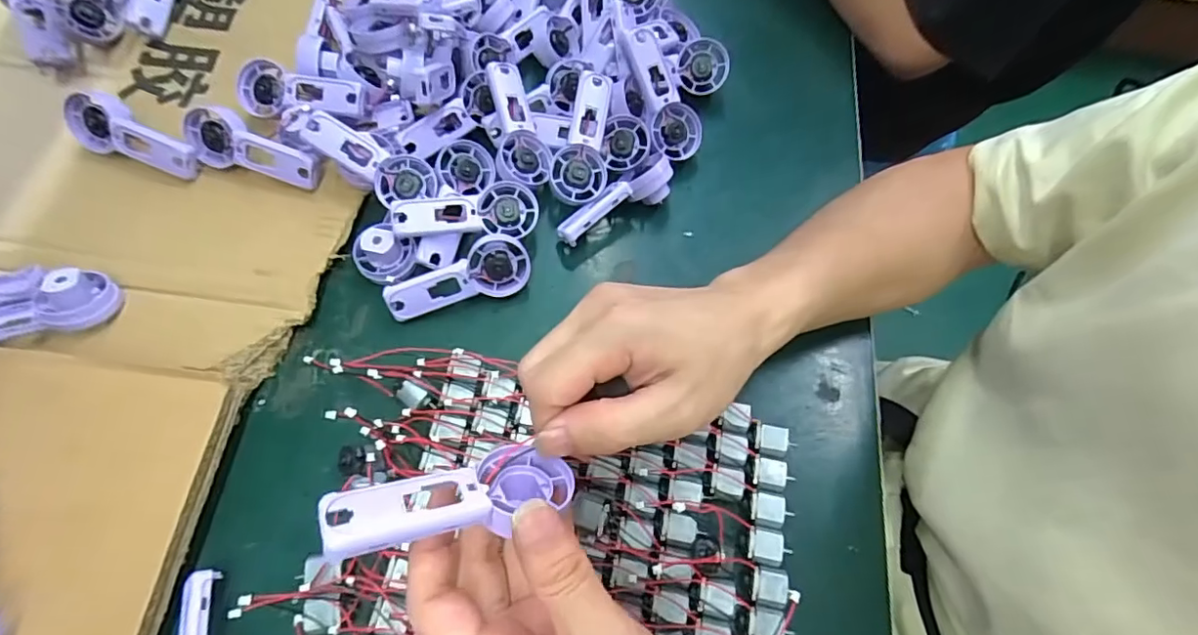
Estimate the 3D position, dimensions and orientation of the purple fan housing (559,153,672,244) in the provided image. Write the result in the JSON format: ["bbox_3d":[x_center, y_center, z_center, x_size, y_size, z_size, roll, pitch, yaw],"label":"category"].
[{"bbox_3d":[0.013,-0.078,0.384,0.092,0.038,0.026,-36,73,-13],"label":"purple fan housing"}]

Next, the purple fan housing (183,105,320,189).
[{"bbox_3d":[-0.237,-0.116,0.377,0.094,0.039,0.021,20,26,4],"label":"purple fan housing"}]

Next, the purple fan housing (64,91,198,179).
[{"bbox_3d":[-0.321,-0.125,0.379,0.092,0.018,0.039,24,114,3],"label":"purple fan housing"}]

